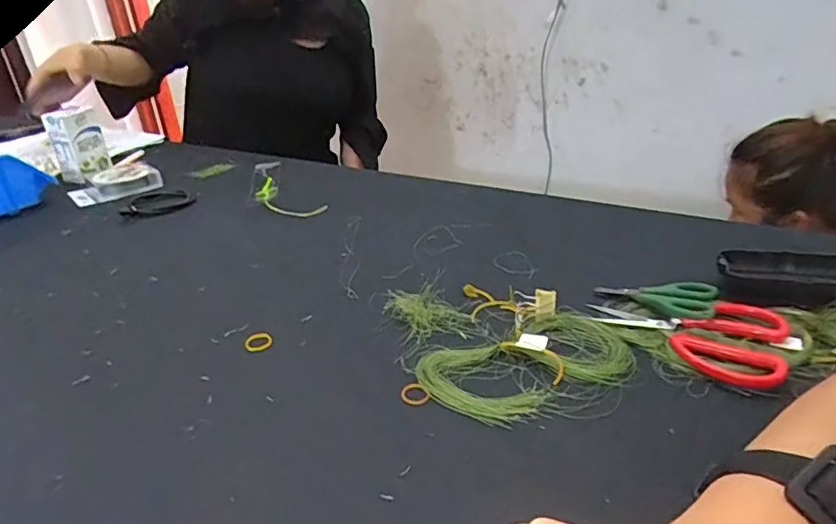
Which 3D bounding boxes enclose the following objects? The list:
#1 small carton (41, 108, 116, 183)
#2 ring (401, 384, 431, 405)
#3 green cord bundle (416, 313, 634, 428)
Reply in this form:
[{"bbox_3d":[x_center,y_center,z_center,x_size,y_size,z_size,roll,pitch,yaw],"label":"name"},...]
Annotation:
[{"bbox_3d":[-0.531,-0.187,0.857,0.050,0.091,0.063,6,31,17],"label":"small carton"},{"bbox_3d":[-0.001,0.093,0.386,0.021,0.005,0.018,-4,29,0],"label":"ring"},{"bbox_3d":[0.084,0.073,0.403,0.154,0.008,0.087,-14,31,-18],"label":"green cord bundle"}]

